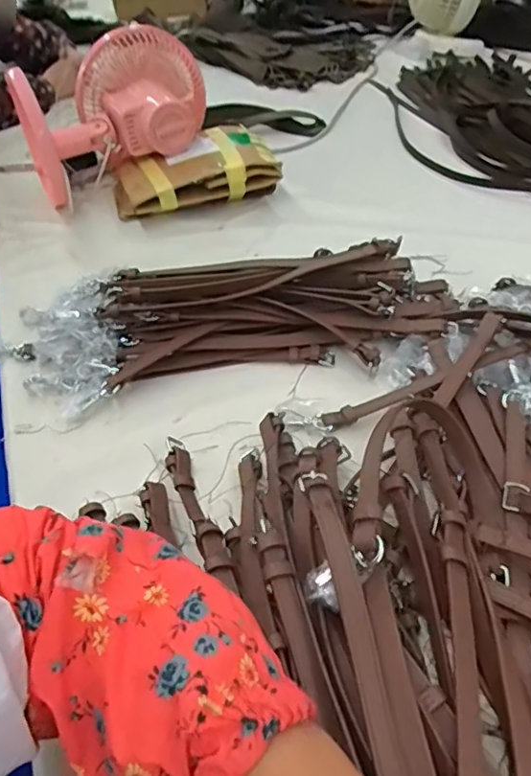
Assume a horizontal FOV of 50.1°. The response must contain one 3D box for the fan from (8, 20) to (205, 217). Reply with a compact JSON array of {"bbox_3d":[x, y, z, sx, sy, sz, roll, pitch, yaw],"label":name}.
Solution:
[{"bbox_3d":[-0.245,-0.447,0.930,0.297,0.185,0.192,-10,43,-6],"label":"fan"}]

